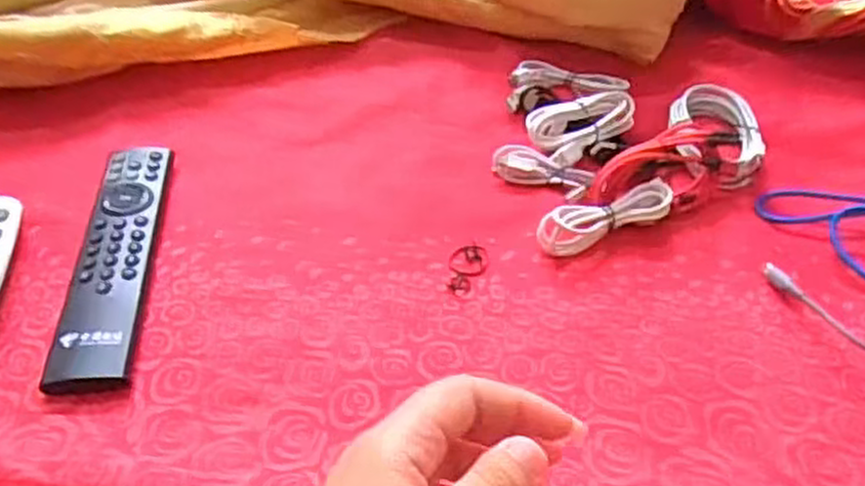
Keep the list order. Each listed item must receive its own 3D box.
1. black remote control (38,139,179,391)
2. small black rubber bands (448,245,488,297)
[{"bbox_3d":[-0.182,0.005,0.438,0.043,0.012,0.181,-4,45,-4],"label":"black remote control"},{"bbox_3d":[0.020,0.015,0.435,0.021,0.004,0.041,7,45,7],"label":"small black rubber bands"}]

